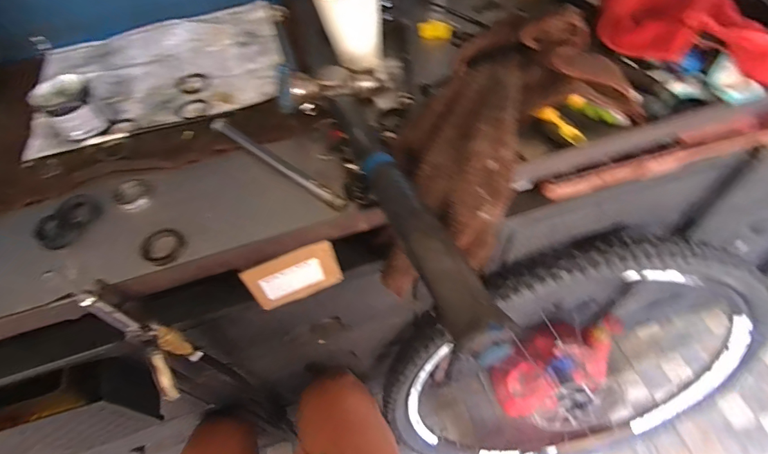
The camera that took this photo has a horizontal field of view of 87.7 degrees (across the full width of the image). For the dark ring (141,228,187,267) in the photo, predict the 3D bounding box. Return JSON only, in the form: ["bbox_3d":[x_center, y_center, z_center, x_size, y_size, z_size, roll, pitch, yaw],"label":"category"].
[{"bbox_3d":[-0.197,0.017,0.358,0.037,0.005,0.034,-2,56,3],"label":"dark ring"}]

